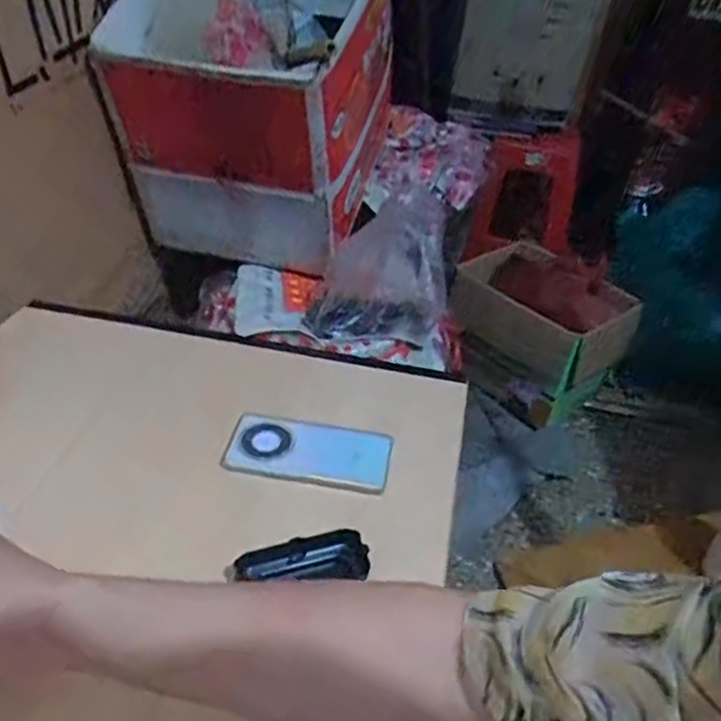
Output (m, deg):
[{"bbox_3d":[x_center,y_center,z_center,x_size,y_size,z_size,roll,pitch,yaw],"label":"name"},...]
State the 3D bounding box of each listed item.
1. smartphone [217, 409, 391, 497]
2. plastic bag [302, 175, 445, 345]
[{"bbox_3d":[-0.053,0.092,0.682,0.166,0.015,0.082,8,38,3],"label":"smartphone"},{"bbox_3d":[0.034,-0.168,1.088,0.221,0.236,0.144,7,38,2],"label":"plastic bag"}]

